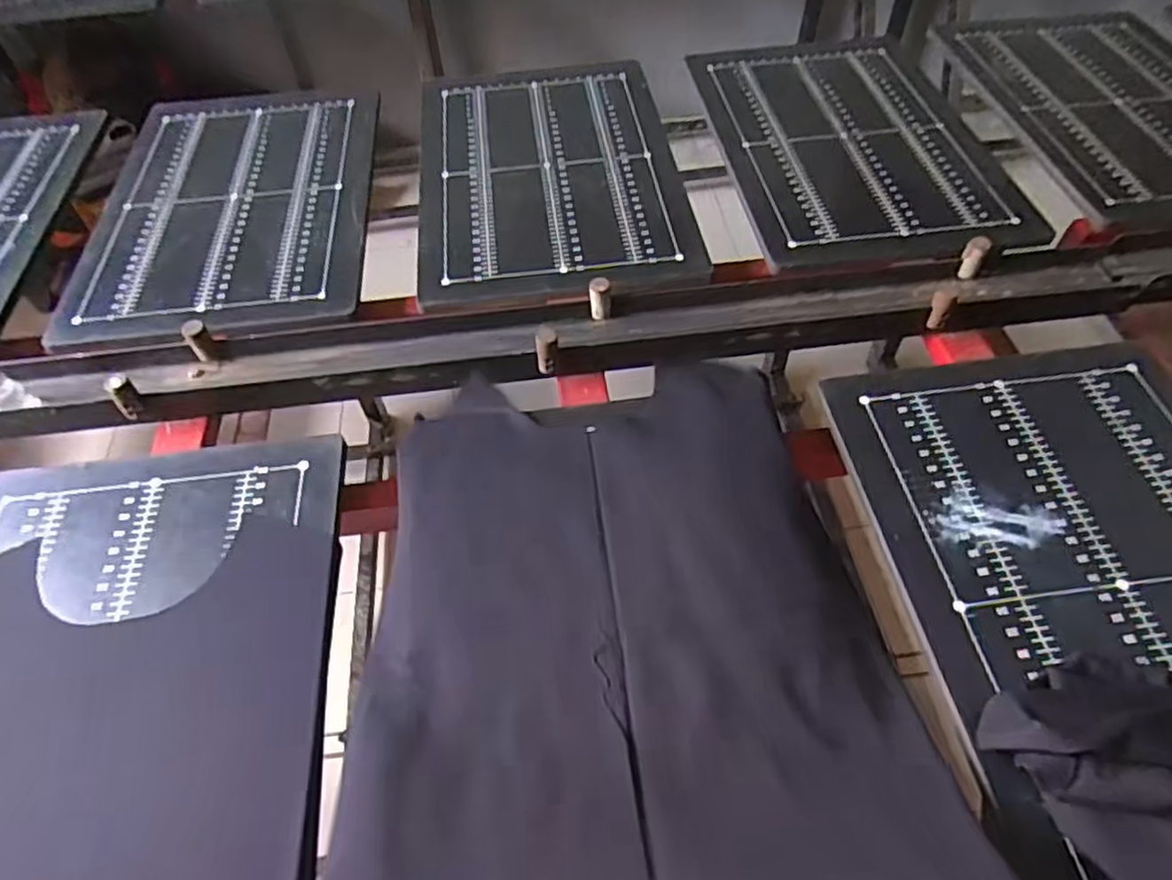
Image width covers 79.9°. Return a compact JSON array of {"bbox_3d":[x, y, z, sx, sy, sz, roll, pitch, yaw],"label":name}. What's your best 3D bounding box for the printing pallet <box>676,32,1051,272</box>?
[{"bbox_3d":[0.425,-0.507,1.152,0.411,0.021,0.633,-5,52,-2],"label":"printing pallet"}]

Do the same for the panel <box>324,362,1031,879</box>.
[{"bbox_3d":[0.038,0.168,0.599,0.475,0.110,0.623,-5,52,-2],"label":"panel"}]

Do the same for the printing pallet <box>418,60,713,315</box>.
[{"bbox_3d":[-0.062,-0.443,1.117,0.398,0.020,0.665,-7,52,-4],"label":"printing pallet"}]

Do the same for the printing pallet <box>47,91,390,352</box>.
[{"bbox_3d":[-0.539,-0.384,1.088,0.397,0.017,0.616,-6,52,-3],"label":"printing pallet"}]

